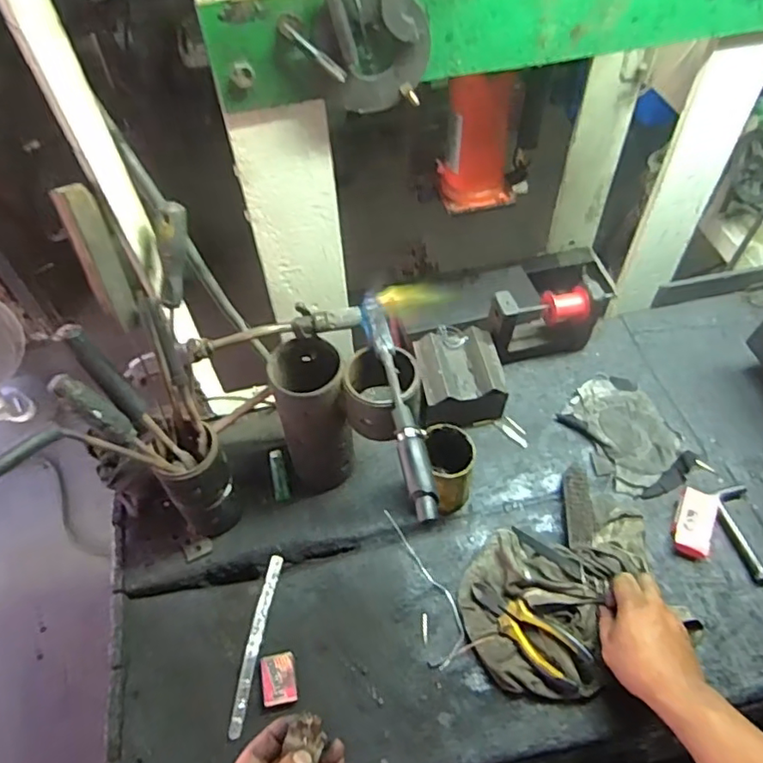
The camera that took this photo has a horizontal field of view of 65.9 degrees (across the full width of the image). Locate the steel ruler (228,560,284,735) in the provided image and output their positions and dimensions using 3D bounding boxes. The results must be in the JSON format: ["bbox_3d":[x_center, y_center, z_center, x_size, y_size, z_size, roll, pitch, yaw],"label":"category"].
[{"bbox_3d":[-0.155,0.320,0.733,0.019,0.009,0.210,5,54,6],"label":"steel ruler"}]

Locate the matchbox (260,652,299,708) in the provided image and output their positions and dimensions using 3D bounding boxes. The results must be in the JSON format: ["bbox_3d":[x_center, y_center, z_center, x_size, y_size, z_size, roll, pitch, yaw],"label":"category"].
[{"bbox_3d":[-0.123,0.357,0.708,0.040,0.007,0.055,-11,53,-6],"label":"matchbox"}]

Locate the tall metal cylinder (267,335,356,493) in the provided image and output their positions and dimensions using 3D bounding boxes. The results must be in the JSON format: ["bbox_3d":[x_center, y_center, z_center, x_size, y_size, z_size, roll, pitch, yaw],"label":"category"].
[{"bbox_3d":[-0.086,0.049,0.768,0.088,0.216,0.093,-13,54,-7],"label":"tall metal cylinder"}]

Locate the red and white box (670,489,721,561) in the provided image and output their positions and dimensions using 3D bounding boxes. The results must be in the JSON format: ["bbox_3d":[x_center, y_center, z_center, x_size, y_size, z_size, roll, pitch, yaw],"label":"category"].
[{"bbox_3d":[0.412,0.184,0.774,0.049,0.029,0.092,19,56,16],"label":"red and white box"}]

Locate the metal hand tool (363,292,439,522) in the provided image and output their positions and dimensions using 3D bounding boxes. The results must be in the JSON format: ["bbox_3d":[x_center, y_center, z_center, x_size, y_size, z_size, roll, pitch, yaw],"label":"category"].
[{"bbox_3d":[0.017,0.011,0.649,0.027,0.024,0.293,-10,53,-5],"label":"metal hand tool"}]

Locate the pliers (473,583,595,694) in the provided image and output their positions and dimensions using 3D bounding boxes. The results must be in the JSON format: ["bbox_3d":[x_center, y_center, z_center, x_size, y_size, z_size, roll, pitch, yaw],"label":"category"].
[{"bbox_3d":[0.171,0.299,0.702,0.150,0.031,0.051,34,61,24],"label":"pliers"}]

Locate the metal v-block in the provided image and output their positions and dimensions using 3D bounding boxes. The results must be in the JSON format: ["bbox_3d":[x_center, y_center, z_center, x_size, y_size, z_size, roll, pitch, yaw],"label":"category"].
[{"bbox_3d":[0.119,-0.002,0.892,0.124,0.095,0.130,-9,53,-4],"label":"metal v-block"}]

